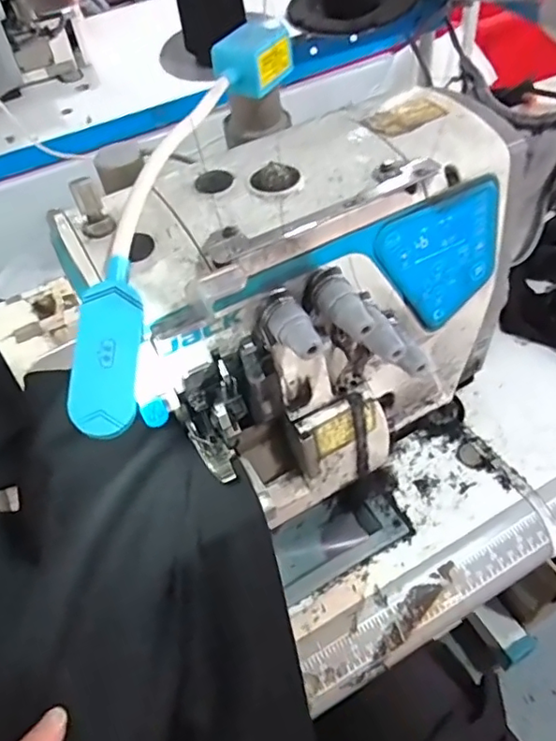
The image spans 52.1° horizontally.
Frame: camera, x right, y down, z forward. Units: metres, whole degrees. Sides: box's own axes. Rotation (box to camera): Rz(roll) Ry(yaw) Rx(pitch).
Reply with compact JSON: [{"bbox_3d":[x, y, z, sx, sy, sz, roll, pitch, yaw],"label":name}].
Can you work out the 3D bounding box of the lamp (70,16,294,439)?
[{"bbox_3d":[-0.053,-0.111,0.340,0.050,0.054,0.322,10,52,13],"label":"lamp"}]

